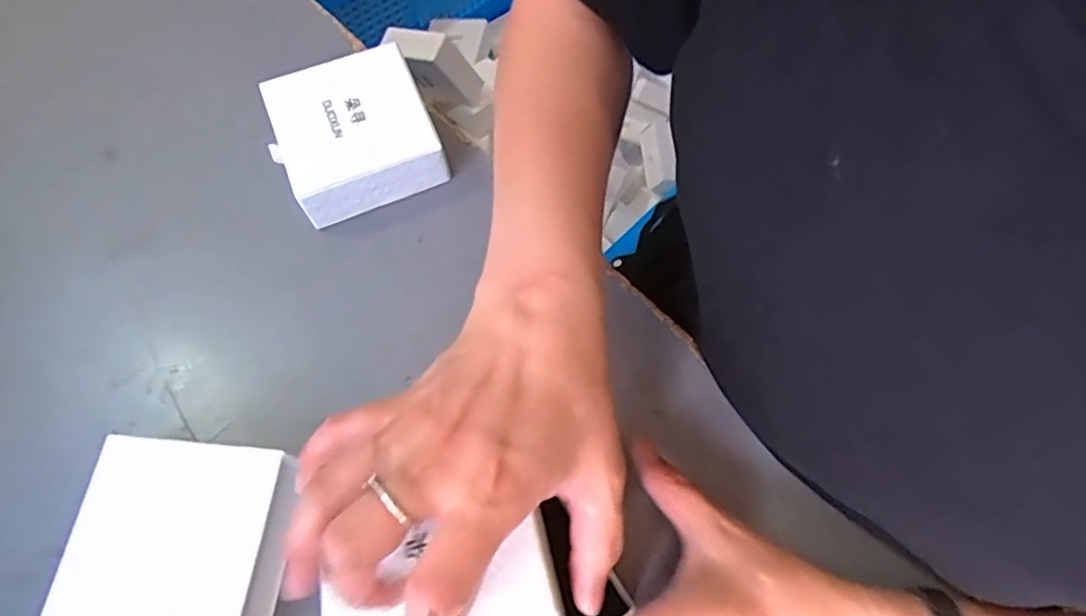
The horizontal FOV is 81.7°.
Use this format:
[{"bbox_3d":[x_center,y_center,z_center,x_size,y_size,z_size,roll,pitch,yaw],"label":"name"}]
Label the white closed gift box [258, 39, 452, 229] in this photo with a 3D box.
[{"bbox_3d":[-0.117,-0.110,0.396,0.099,0.042,0.092,-23,69,-8],"label":"white closed gift box"}]

